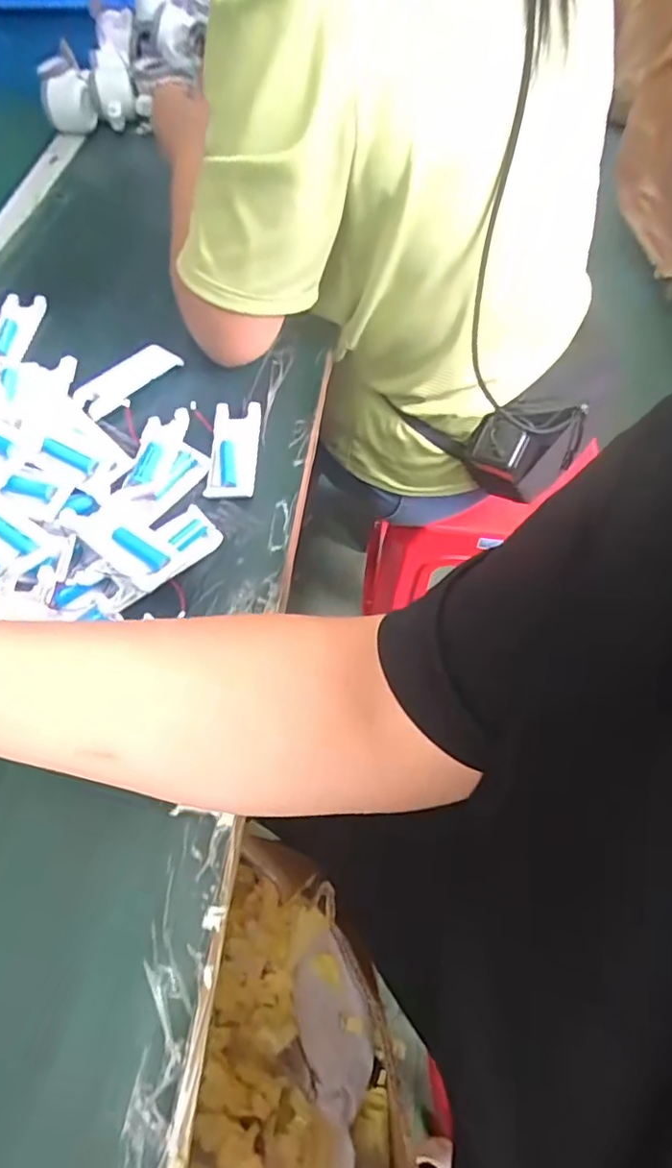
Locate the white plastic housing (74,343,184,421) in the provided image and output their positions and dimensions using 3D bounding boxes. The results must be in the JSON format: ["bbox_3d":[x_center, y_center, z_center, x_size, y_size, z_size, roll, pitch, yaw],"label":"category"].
[{"bbox_3d":[-0.196,-0.195,0.560,0.099,0.010,0.042,-39,65,-19],"label":"white plastic housing"}]

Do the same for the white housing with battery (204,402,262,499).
[{"bbox_3d":[-0.086,-0.115,0.507,0.040,0.017,0.101,1,60,1],"label":"white housing with battery"}]

